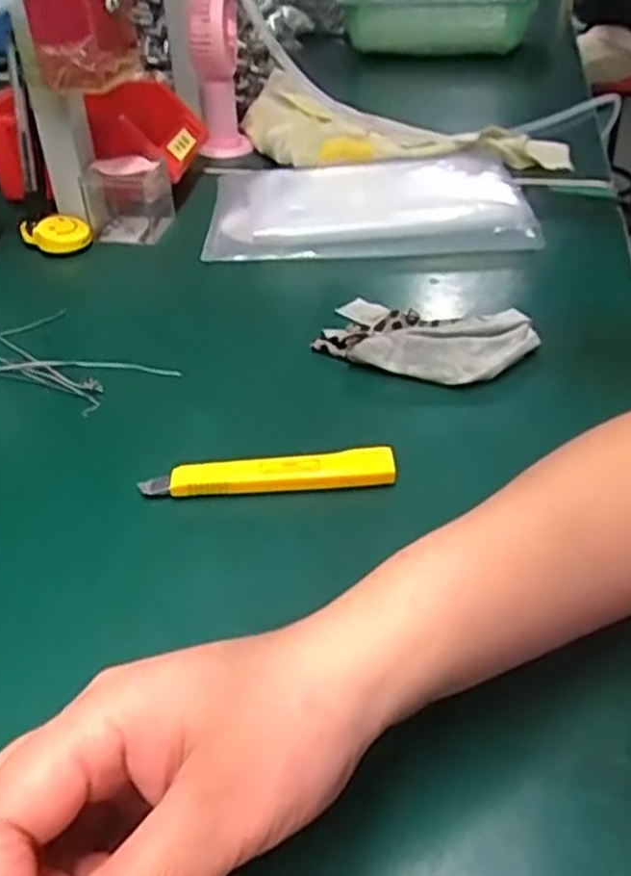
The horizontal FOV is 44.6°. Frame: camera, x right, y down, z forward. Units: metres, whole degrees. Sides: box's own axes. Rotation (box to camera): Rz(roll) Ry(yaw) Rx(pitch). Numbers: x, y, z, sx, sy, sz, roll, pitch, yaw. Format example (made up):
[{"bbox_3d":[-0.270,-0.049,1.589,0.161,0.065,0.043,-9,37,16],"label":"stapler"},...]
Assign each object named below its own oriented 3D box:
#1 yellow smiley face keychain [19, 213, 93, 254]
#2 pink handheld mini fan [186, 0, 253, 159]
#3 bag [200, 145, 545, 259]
[{"bbox_3d":[-0.211,-0.167,0.627,0.052,0.018,0.035,-16,41,-17],"label":"yellow smiley face keychain"},{"bbox_3d":[-0.099,-0.370,0.773,0.051,0.162,0.042,-10,40,-10],"label":"pink handheld mini fan"},{"bbox_3d":[0.043,-0.201,0.655,0.265,0.023,0.189,0,38,2],"label":"bag"}]

